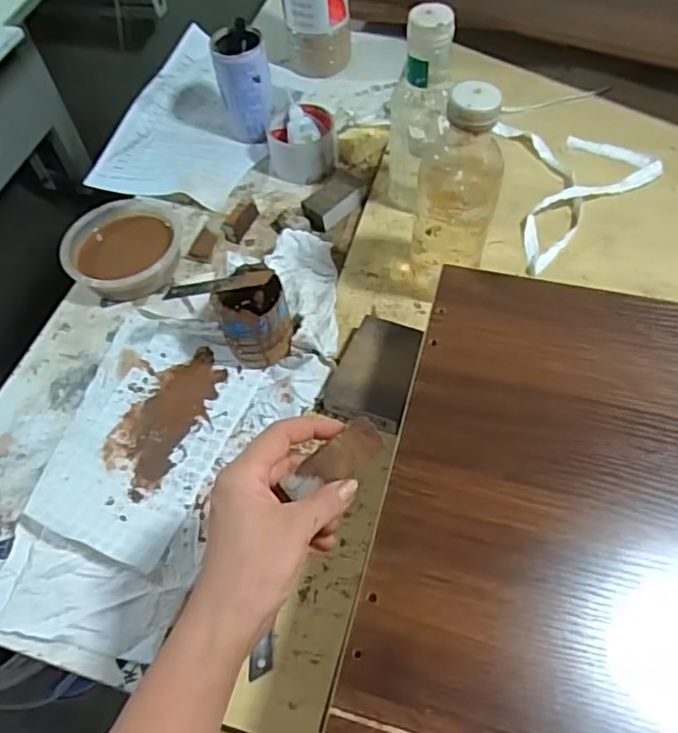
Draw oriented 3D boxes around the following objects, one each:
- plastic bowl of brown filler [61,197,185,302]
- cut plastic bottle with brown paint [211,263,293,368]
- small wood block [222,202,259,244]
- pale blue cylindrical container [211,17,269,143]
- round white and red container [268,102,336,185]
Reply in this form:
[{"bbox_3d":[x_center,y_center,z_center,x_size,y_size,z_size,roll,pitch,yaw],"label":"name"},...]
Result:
[{"bbox_3d":[-0.237,-0.132,0.689,0.122,0.035,0.144,-9,57,-1],"label":"plastic bowl of brown filler"},{"bbox_3d":[-0.080,-0.048,0.591,0.068,0.068,0.072,-13,57,-3],"label":"cut plastic bottle with brown paint"},{"bbox_3d":[-0.114,-0.166,0.715,0.018,0.027,0.053,22,62,18],"label":"small wood block"},{"bbox_3d":[-0.114,-0.344,0.766,0.064,0.114,0.070,-8,57,0],"label":"pale blue cylindrical container"},{"bbox_3d":[-0.046,-0.268,0.756,0.080,0.057,0.081,-2,57,4],"label":"round white and red container"}]

